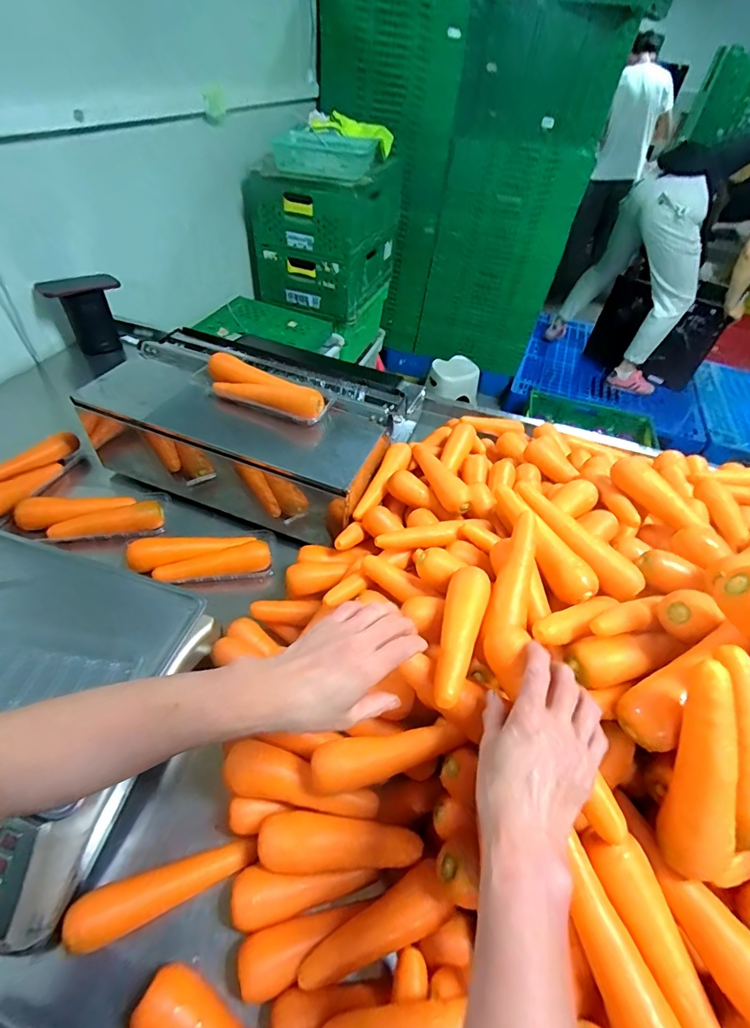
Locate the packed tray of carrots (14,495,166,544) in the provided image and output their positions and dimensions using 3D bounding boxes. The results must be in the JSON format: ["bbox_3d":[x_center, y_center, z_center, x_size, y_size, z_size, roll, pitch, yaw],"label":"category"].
[{"bbox_3d":[-0.446,0.002,0.704,0.212,0.041,0.075,-3,48,-9],"label":"packed tray of carrots"}]

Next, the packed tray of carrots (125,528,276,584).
[{"bbox_3d":[-0.264,0.063,0.692,0.212,0.044,0.081,-7,49,-12],"label":"packed tray of carrots"}]

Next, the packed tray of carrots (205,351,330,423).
[{"bbox_3d":[-0.178,-0.203,0.708,0.205,0.056,0.060,13,48,6],"label":"packed tray of carrots"}]

